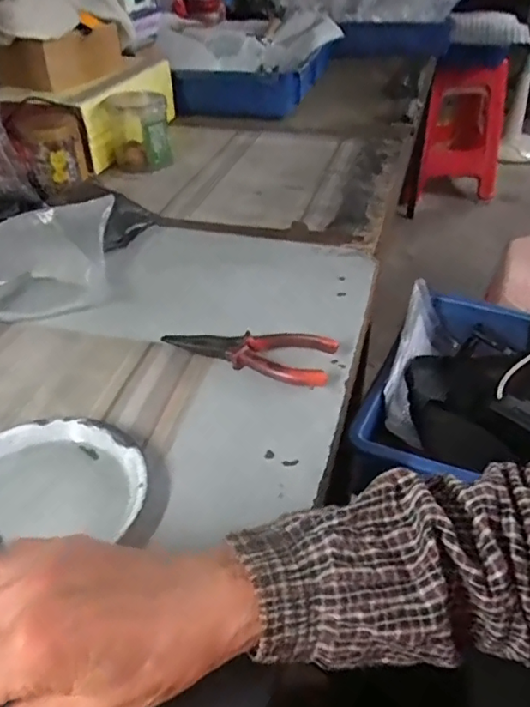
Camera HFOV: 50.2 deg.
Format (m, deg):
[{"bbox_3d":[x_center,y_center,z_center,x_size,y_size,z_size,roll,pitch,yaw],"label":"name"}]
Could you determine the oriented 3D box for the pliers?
[{"bbox_3d":[-0.011,-0.007,0.475,0.140,0.017,0.051,17,41,21],"label":"pliers"}]

